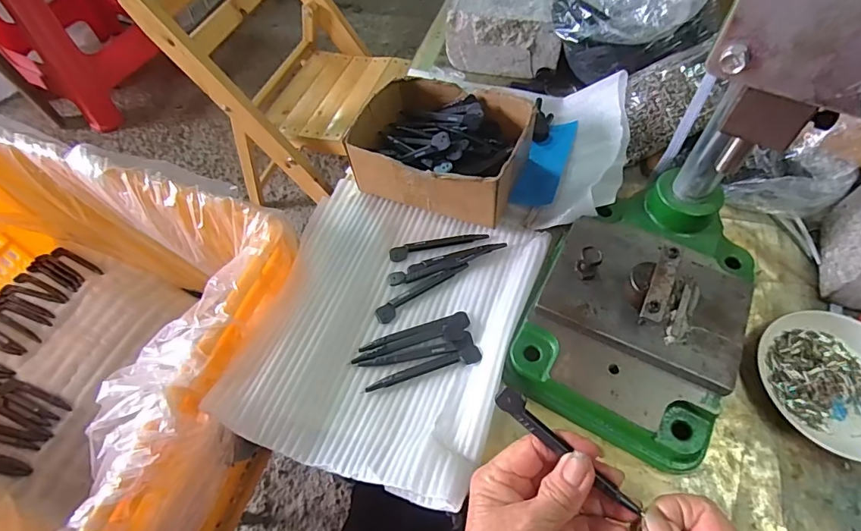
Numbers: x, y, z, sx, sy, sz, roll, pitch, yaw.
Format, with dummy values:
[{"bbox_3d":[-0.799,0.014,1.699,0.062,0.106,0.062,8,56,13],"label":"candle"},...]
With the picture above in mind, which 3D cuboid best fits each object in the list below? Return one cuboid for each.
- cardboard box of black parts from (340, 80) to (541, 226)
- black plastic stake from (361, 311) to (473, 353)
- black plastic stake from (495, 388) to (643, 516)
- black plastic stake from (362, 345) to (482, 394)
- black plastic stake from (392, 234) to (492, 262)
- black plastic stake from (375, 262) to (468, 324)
[{"bbox_3d":[0.012,-0.121,0.487,0.162,0.072,0.127,18,59,13],"label":"cardboard box of black parts"},{"bbox_3d":[-0.014,0.059,0.413,0.098,0.004,0.015,-14,58,-8],"label":"black plastic stake"},{"bbox_3d":[0.079,0.106,0.274,0.097,0.010,0.012,39,65,12],"label":"black plastic stake"},{"bbox_3d":[-0.006,0.087,0.394,0.100,0.008,0.015,-14,58,-8],"label":"black plastic stake"},{"bbox_3d":[0.008,-0.022,0.469,0.097,0.005,0.018,-14,58,-8],"label":"black plastic stake"},{"bbox_3d":[-0.008,0.022,0.440,0.097,0.006,0.017,-32,62,-18],"label":"black plastic stake"}]

